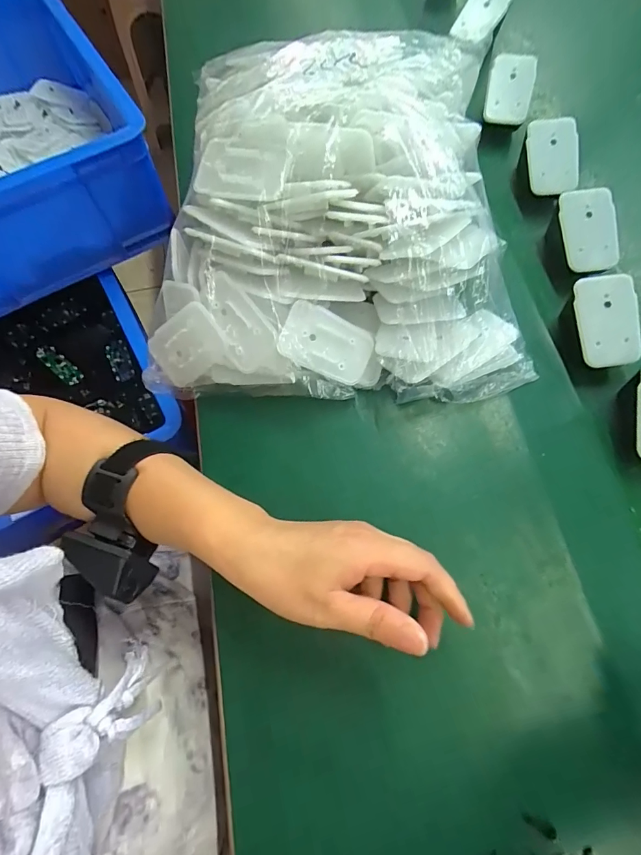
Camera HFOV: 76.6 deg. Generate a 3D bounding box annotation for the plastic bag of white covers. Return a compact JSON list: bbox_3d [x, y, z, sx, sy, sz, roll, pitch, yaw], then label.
[{"bbox_3d":[0.007,-0.166,0.317,0.282,0.114,0.283,-3,70,1],"label":"plastic bag of white covers"}]

